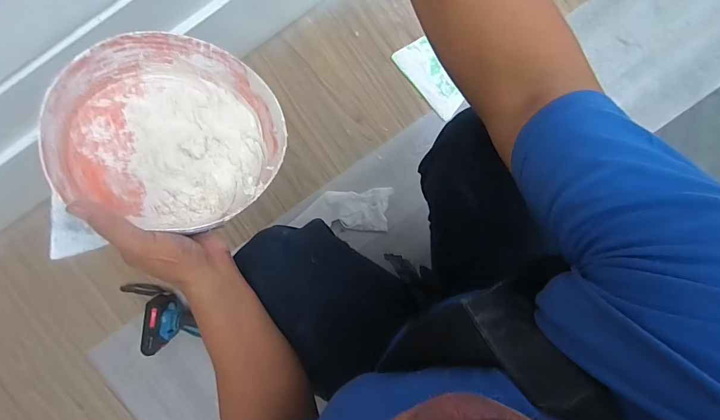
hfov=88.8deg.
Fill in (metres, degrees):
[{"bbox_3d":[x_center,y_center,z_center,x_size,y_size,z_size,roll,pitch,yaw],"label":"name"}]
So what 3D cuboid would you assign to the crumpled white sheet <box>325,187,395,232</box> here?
[{"bbox_3d":[-0.002,0.001,0.745,0.133,0.013,0.085,-1,93,0],"label":"crumpled white sheet"}]

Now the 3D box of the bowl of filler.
[{"bbox_3d":[-0.198,-0.069,0.400,0.205,0.105,0.205,7,74,-24],"label":"bowl of filler"}]

